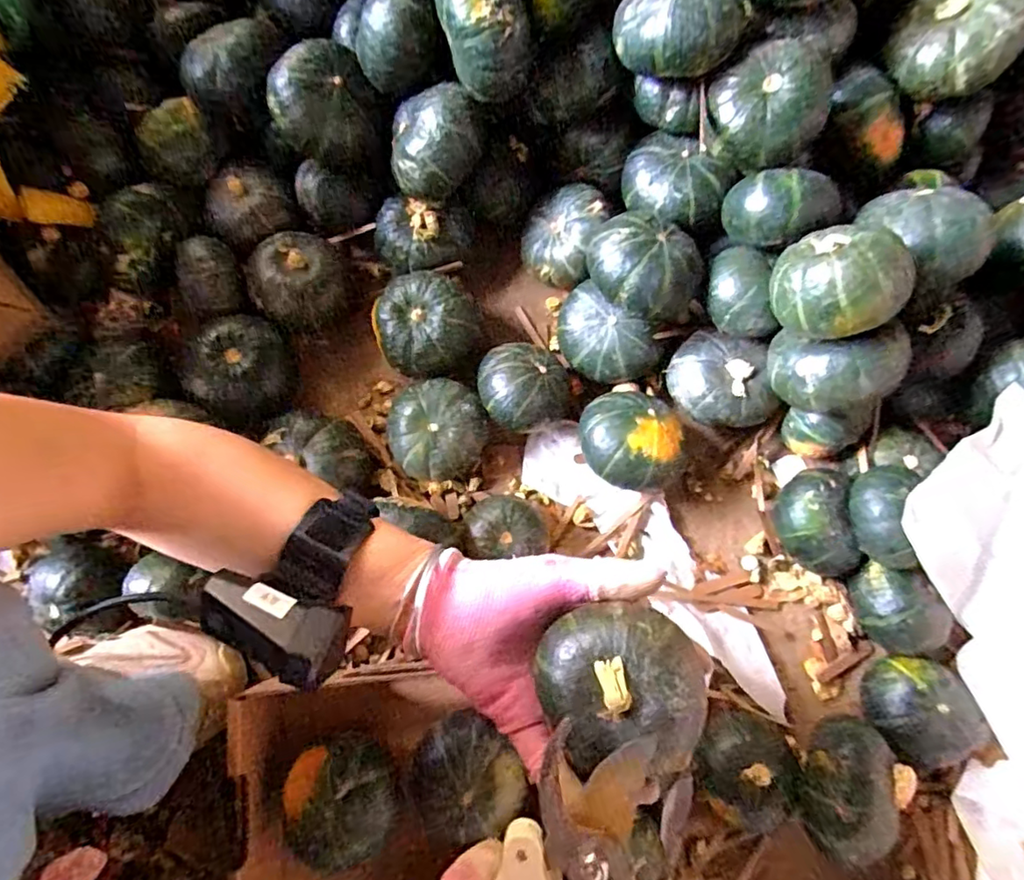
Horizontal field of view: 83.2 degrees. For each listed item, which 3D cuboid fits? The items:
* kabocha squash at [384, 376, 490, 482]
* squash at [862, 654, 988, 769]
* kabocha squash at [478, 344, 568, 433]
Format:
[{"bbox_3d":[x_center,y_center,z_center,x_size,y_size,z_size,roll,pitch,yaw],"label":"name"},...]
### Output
[{"bbox_3d":[-0.066,-0.007,0.508,0.086,0.053,0.083,-15,78,-3],"label":"kabocha squash"},{"bbox_3d":[0.318,0.212,0.455,0.070,0.057,0.086,-26,79,-5],"label":"squash"},{"bbox_3d":[0.011,-0.043,0.506,0.074,0.070,0.072,-21,78,-4],"label":"kabocha squash"}]

